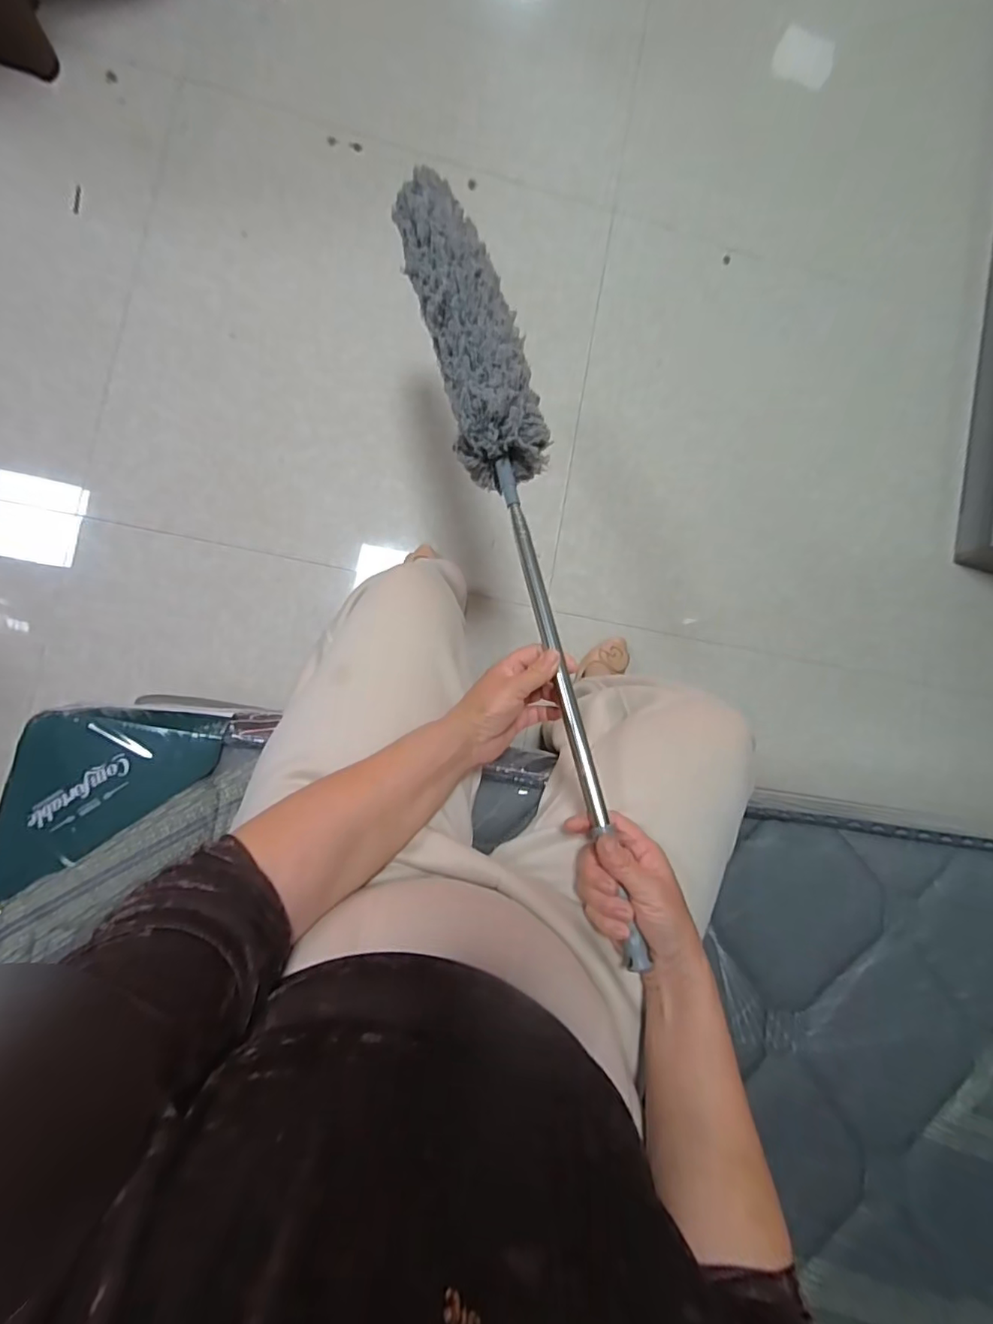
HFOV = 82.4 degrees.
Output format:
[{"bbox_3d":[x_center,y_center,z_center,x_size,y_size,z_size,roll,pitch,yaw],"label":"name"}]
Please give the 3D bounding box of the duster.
[{"bbox_3d":[0.020,-0.142,0.523,0.085,0.052,0.779,-12,77,-8],"label":"duster"}]

